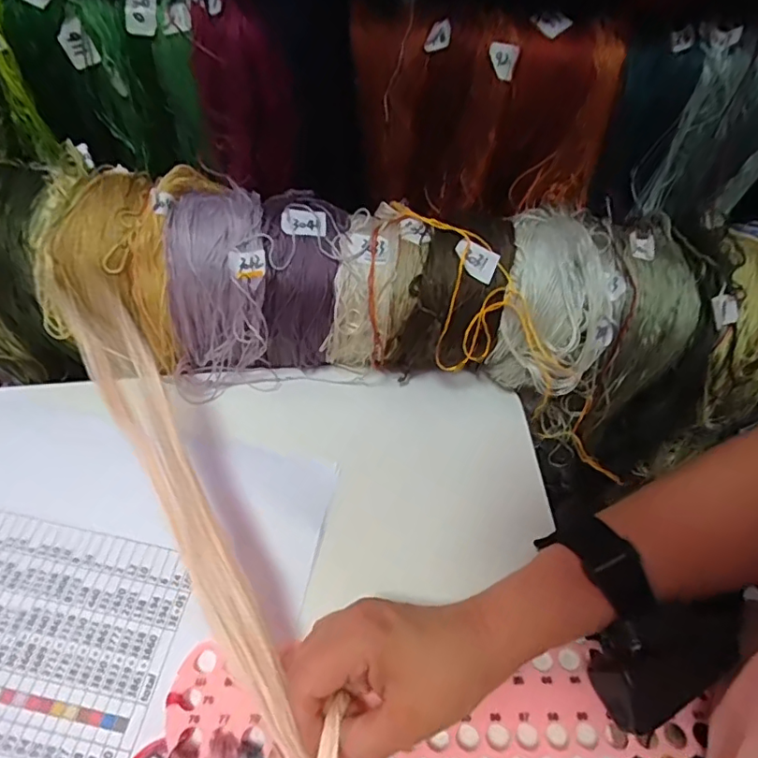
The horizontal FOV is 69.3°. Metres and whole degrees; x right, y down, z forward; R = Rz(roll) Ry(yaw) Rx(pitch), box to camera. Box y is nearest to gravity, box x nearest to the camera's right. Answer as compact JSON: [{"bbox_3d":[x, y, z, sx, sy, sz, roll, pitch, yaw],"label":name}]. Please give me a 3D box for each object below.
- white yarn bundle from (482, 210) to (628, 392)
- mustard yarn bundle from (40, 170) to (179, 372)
[{"bbox_3d":[0.118,-0.055,0.372,0.068,0.083,0.115,13,61,4],"label":"white yarn bundle"},{"bbox_3d":[-0.168,-0.080,0.377,0.080,0.090,0.113,9,61,2],"label":"mustard yarn bundle"}]

